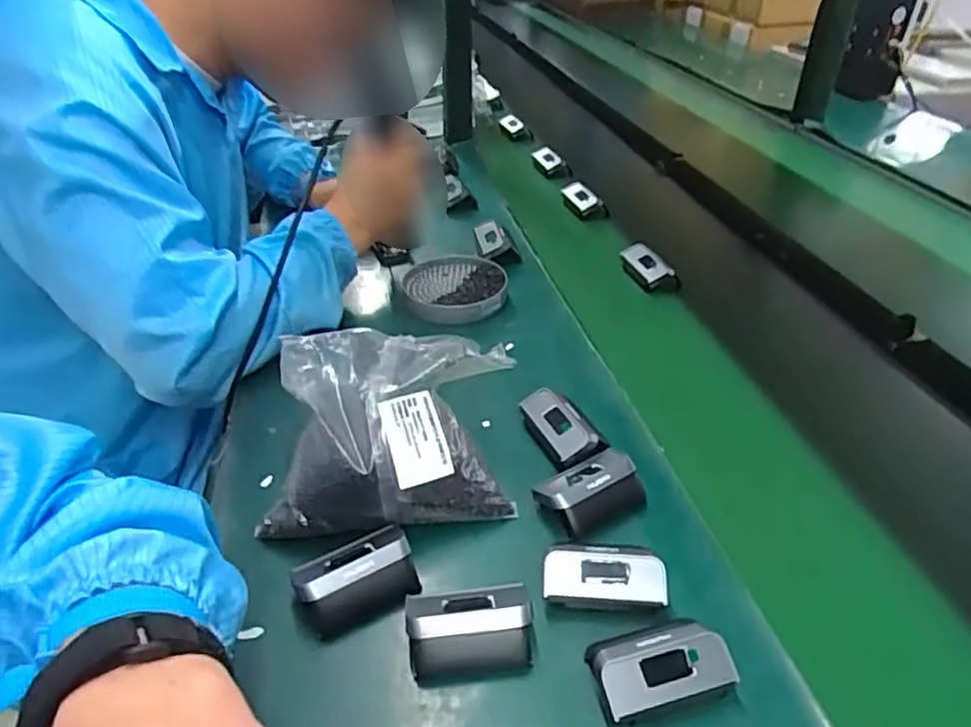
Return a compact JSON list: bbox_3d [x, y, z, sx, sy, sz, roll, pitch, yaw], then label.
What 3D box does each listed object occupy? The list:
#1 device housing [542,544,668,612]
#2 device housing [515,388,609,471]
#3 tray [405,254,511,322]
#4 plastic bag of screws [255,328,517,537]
[{"bbox_3d":[0.075,0.134,0.417,0.075,0.023,0.036,3,36,3],"label":"device housing"},{"bbox_3d":[0.063,0.055,0.534,0.040,0.029,0.082,-12,38,-17],"label":"device housing"},{"bbox_3d":[-0.035,-0.090,0.740,0.111,0.023,0.118,-3,36,-5],"label":"tray"},{"bbox_3d":[-0.071,0.044,0.493,0.179,0.087,0.138,-3,36,-5],"label":"plastic bag of screws"}]

